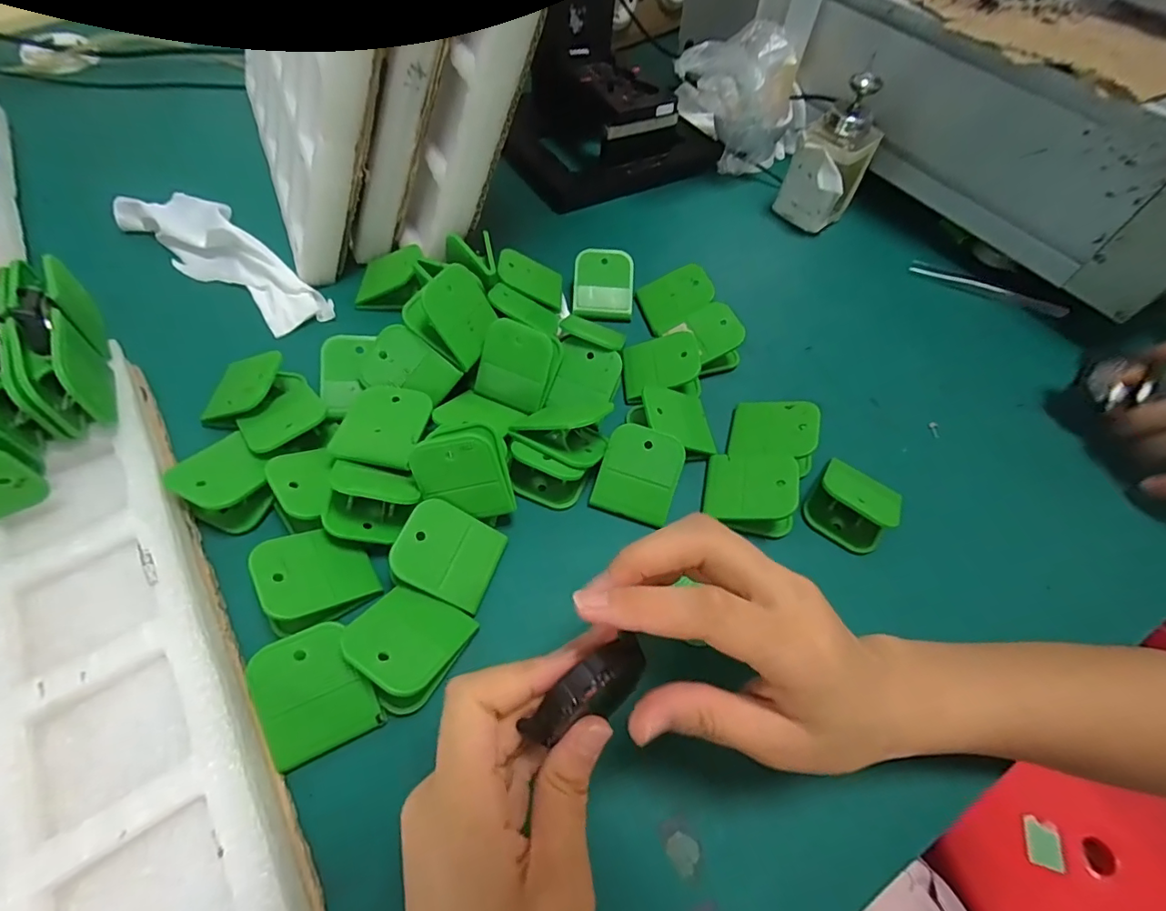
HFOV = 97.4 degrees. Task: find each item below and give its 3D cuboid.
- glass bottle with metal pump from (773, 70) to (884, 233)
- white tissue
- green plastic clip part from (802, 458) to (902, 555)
[{"bbox_3d":[0.221,-0.263,0.457,0.059,0.112,0.051,37,63,18],"label":"glass bottle with metal pump"},{"bbox_3d":[-0.283,-0.159,0.402,0.204,0.029,0.051,32,62,15],"label":"white tissue"},{"bbox_3d":[0.167,0.029,0.314,0.045,0.030,0.048,35,62,17],"label":"green plastic clip part"}]

